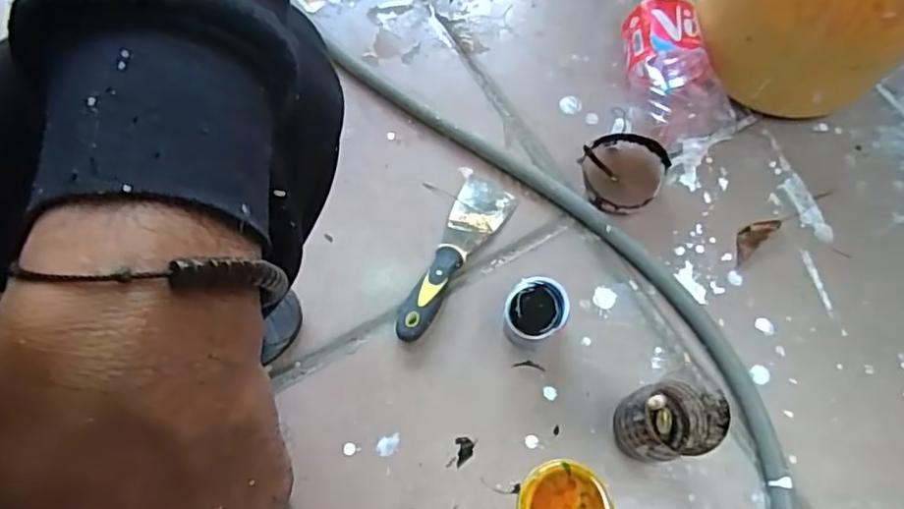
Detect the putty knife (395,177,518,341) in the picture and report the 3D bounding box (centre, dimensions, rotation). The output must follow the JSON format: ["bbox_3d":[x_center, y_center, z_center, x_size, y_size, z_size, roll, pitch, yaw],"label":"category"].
[{"bbox_3d":[0.002,0.003,0.650,0.056,0.023,0.193,26,70,9],"label":"putty knife"}]

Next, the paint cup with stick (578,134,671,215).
[{"bbox_3d":[0.187,-0.088,0.678,0.094,0.041,0.087,-7,69,-4],"label":"paint cup with stick"}]

